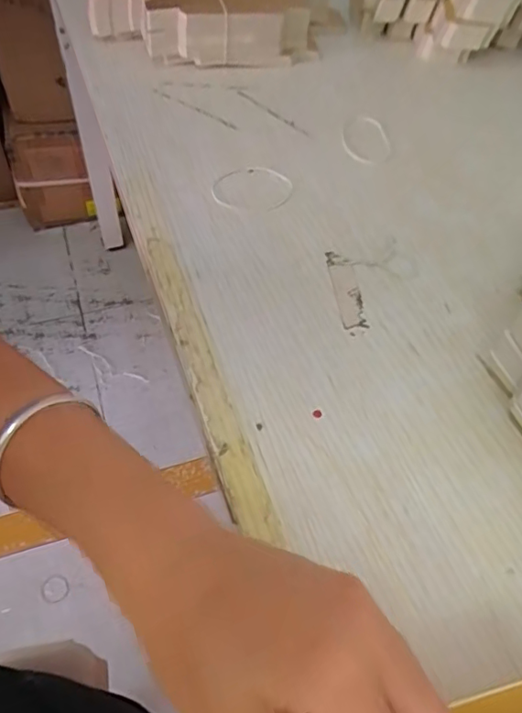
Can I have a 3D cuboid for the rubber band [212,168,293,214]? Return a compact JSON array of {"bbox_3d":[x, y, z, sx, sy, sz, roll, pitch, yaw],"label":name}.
[{"bbox_3d":[-0.006,-0.126,0.408,0.053,0.004,0.063,37,58,23],"label":"rubber band"}]

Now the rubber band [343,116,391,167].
[{"bbox_3d":[0.088,-0.181,0.458,0.040,0.004,0.077,3,51,-2],"label":"rubber band"}]

